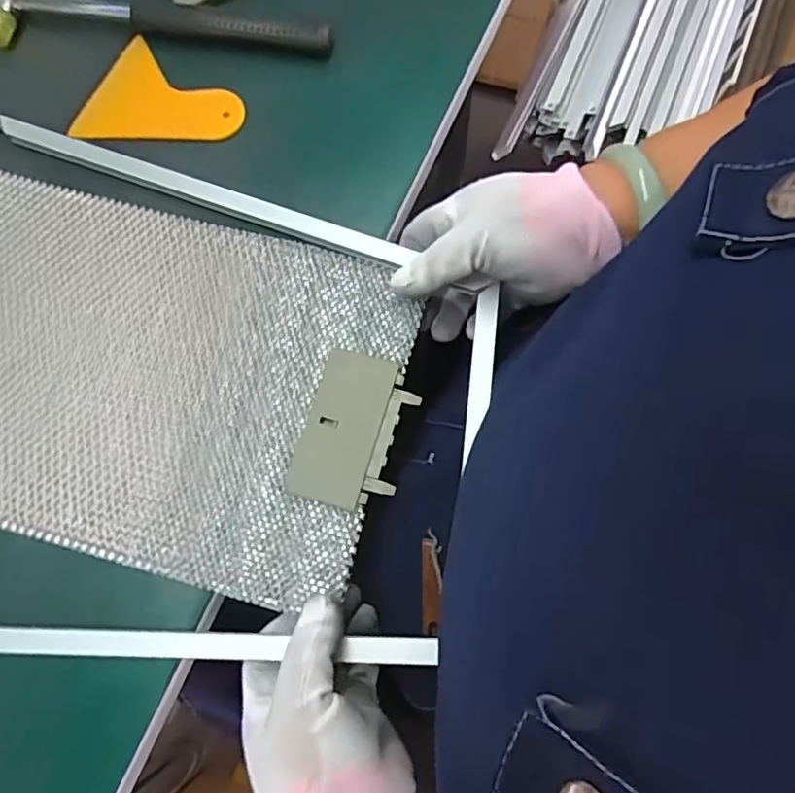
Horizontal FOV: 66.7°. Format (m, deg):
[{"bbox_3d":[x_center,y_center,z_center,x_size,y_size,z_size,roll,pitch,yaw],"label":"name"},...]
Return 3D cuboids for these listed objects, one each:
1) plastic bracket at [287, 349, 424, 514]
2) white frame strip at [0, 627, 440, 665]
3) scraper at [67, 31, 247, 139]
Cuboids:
[{"bbox_3d":[-0.023,0.019,0.337,0.055,0.008,0.084,16,76,6],"label":"plastic bracket"},{"bbox_3d":[-0.139,0.126,0.307,0.316,0.006,0.012,1,77,2],"label":"white frame strip"},{"bbox_3d":[-0.153,-0.186,0.396,0.094,0.012,0.074,24,77,8],"label":"scraper"}]

